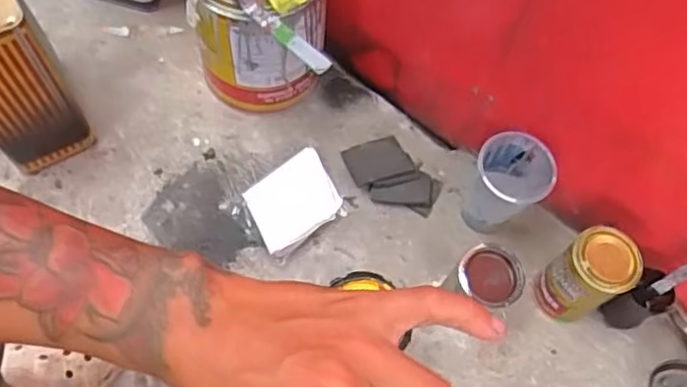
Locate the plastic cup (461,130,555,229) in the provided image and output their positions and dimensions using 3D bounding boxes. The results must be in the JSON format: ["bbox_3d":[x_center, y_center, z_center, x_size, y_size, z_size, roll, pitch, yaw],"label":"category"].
[{"bbox_3d":[0.194,-0.004,0.765,0.084,0.135,0.081,2,64,-5],"label":"plastic cup"}]

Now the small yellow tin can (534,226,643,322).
[{"bbox_3d":[0.276,0.098,0.721,0.067,0.147,0.070,1,64,-3],"label":"small yellow tin can"}]

